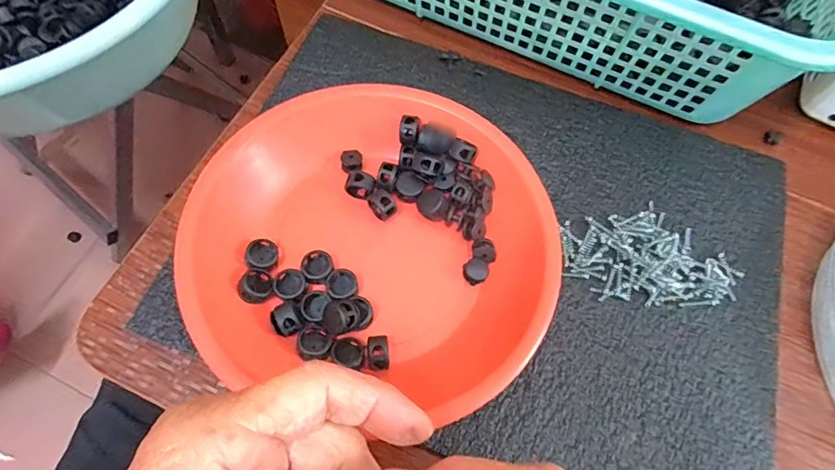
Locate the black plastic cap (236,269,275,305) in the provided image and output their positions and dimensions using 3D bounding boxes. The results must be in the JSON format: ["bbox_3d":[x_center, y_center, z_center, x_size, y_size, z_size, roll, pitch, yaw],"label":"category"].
[{"bbox_3d":[-0.086,0.028,0.259,0.016,0.010,0.018,26,68,7],"label":"black plastic cap"}]

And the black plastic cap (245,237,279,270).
[{"bbox_3d":[-0.086,0.011,0.267,0.015,0.010,0.018,25,68,7],"label":"black plastic cap"}]

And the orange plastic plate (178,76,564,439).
[{"bbox_3d":[-0.023,-0.001,0.275,0.196,0.040,0.186,9,70,2],"label":"orange plastic plate"}]

